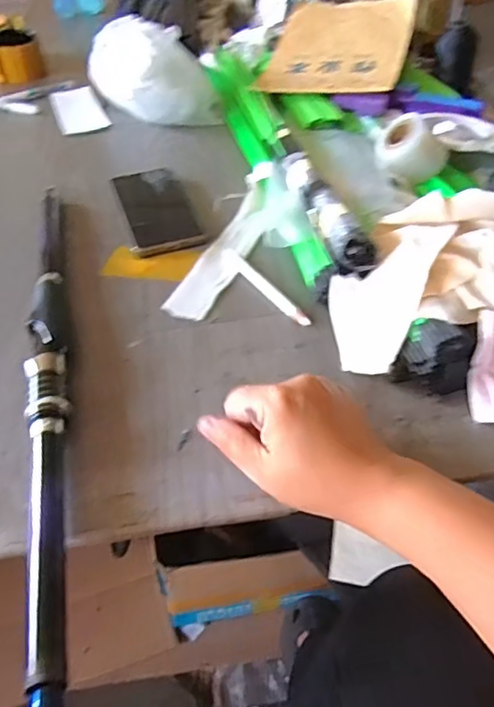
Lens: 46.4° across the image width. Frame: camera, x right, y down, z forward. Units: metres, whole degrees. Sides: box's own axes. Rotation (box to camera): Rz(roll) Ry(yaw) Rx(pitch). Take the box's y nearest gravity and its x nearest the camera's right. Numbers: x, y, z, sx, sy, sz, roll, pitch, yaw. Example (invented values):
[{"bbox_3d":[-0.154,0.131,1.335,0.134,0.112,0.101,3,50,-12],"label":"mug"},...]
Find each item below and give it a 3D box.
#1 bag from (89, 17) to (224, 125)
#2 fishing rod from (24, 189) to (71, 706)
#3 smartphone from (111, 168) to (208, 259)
[{"bbox_3d":[-0.124,-0.389,0.785,0.122,0.104,0.160,-29,49,-25],"label":"bag"},{"bbox_3d":[-0.147,0.018,0.426,0.027,0.021,0.562,-11,43,-9],"label":"fishing rod"},{"bbox_3d":[-0.096,-0.155,0.614,0.073,0.016,0.149,-14,44,-11],"label":"smartphone"}]

